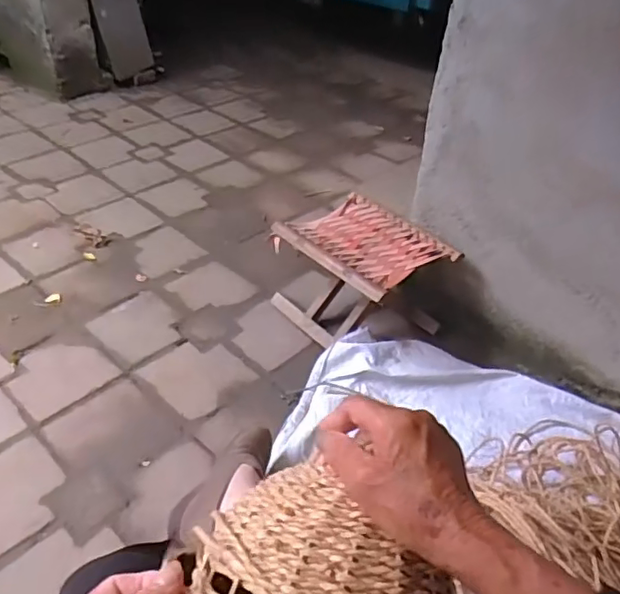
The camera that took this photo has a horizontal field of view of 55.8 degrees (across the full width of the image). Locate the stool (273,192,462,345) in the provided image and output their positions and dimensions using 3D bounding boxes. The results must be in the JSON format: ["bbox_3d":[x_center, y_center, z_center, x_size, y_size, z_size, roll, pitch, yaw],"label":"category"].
[{"bbox_3d":[0.112,-0.037,1.319,0.270,0.230,0.309,-26,47,-32],"label":"stool"}]

